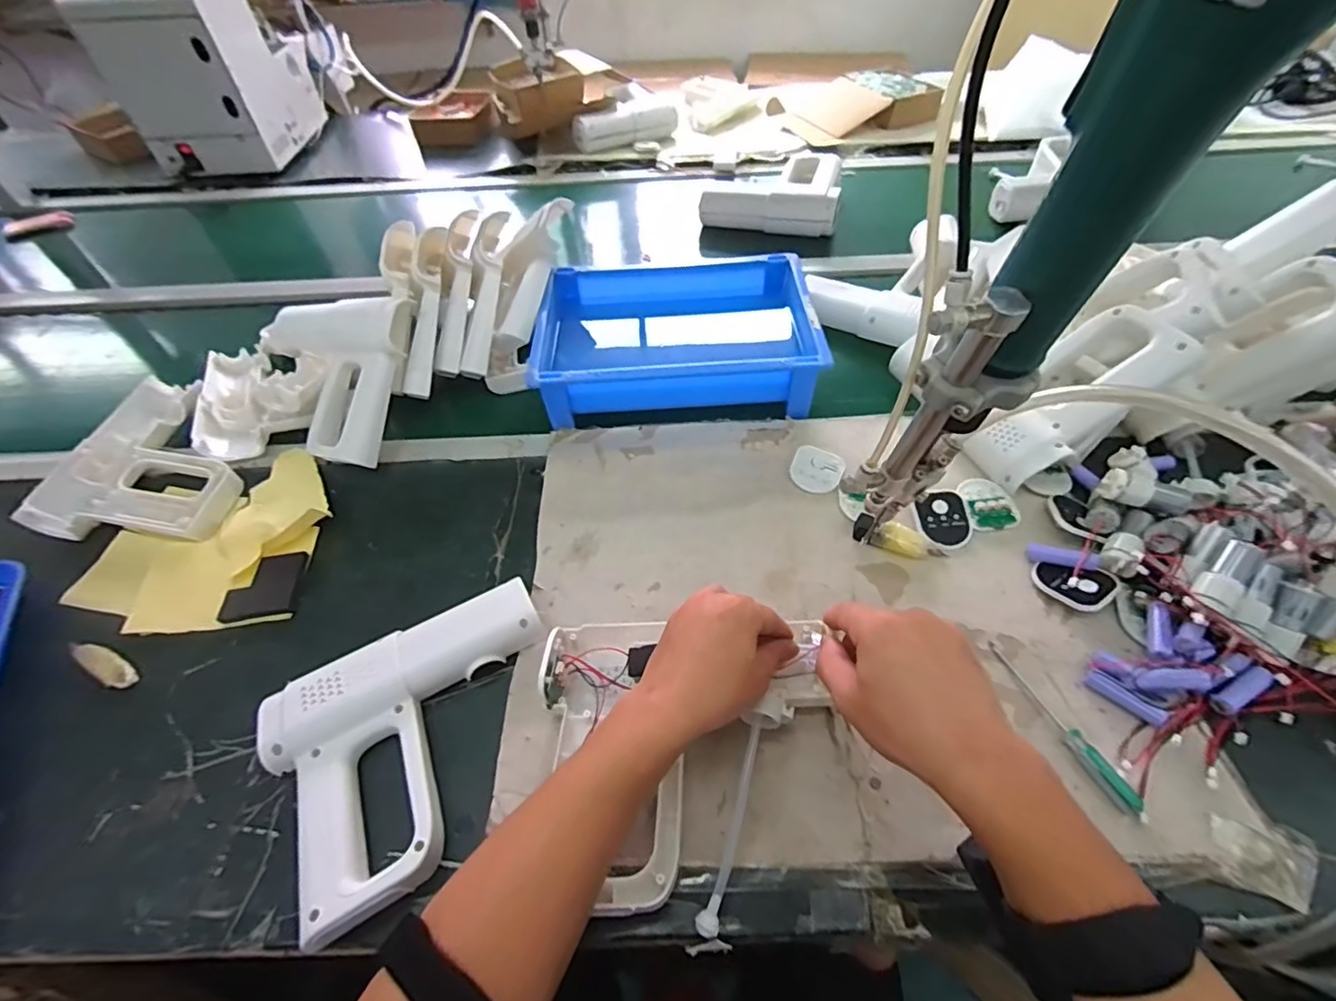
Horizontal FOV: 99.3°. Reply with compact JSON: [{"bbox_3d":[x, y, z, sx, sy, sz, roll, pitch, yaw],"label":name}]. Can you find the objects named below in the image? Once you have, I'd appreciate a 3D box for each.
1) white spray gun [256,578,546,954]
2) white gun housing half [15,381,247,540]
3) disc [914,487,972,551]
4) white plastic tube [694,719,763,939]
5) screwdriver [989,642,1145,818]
[{"bbox_3d":[-0.170,0.168,0.406,0.201,0.036,0.172,-26,53,-17],"label":"white spray gun"},{"bbox_3d":[-0.529,-0.045,0.600,0.203,0.035,0.195,5,50,7],"label":"white gun housing half"},{"bbox_3d":[0.253,0.017,0.517,0.049,0.004,0.058,-10,67,-8],"label":"disc"},{"bbox_3d":[0.041,0.202,0.357,0.012,0.007,0.122,14,64,15],"label":"white plastic tube"},{"bbox_3d":[0.276,0.156,0.401,0.013,0.016,0.128,-21,52,-14],"label":"screwdriver"}]

